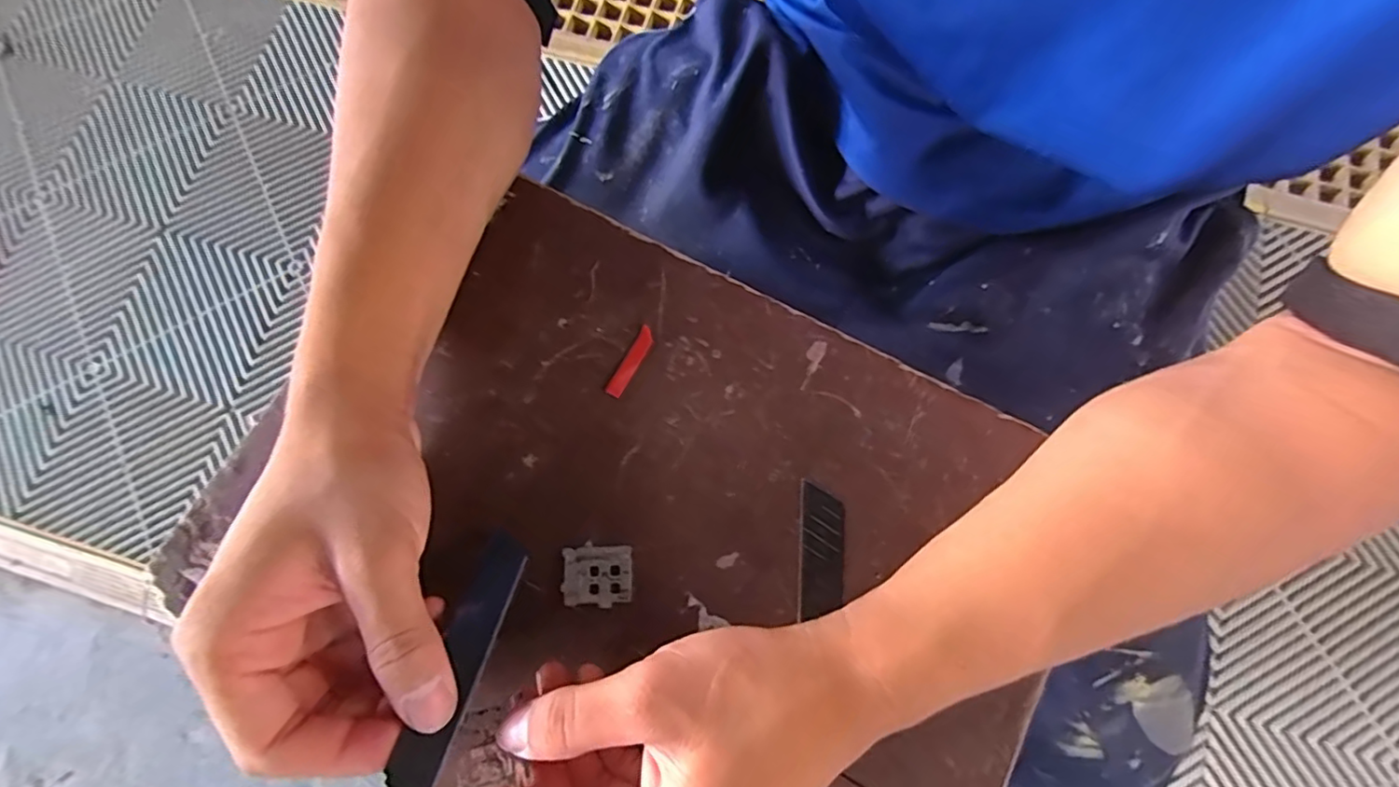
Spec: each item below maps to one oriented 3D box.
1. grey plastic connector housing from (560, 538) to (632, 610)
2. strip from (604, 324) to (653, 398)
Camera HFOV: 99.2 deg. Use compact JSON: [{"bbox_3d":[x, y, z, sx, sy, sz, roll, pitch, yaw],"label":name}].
[{"bbox_3d":[-0.044,0.078,0.255,0.029,0.004,0.025,3,77,0],"label":"grey plastic connector housing"},{"bbox_3d":[-0.033,-0.015,0.282,0.008,0.004,0.036,29,78,6],"label":"strip"}]

